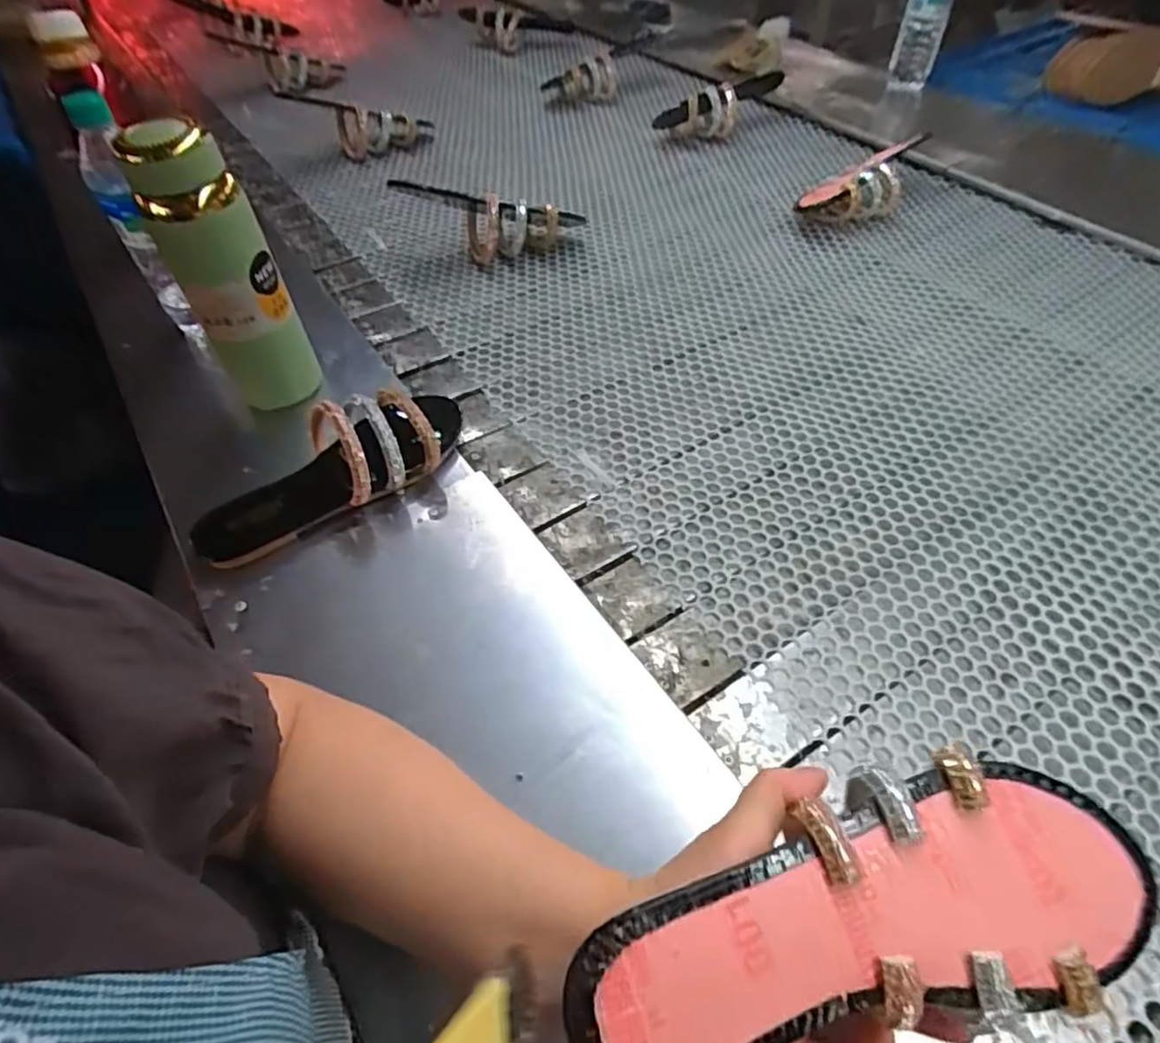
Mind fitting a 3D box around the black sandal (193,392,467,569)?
[{"bbox_3d":[-0.205,-0.053,0.542,0.238,0.078,0.093,-30,55,-19],"label":"black sandal"}]

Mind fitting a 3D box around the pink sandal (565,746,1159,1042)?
[{"bbox_3d":[0.114,0.153,0.257,0.231,0.032,0.087,-9,68,-13],"label":"pink sandal"}]

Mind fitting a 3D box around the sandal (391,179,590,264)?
[{"bbox_3d":[-0.114,-0.383,0.834,0.238,0.084,0.062,5,49,-15],"label":"sandal"}]

